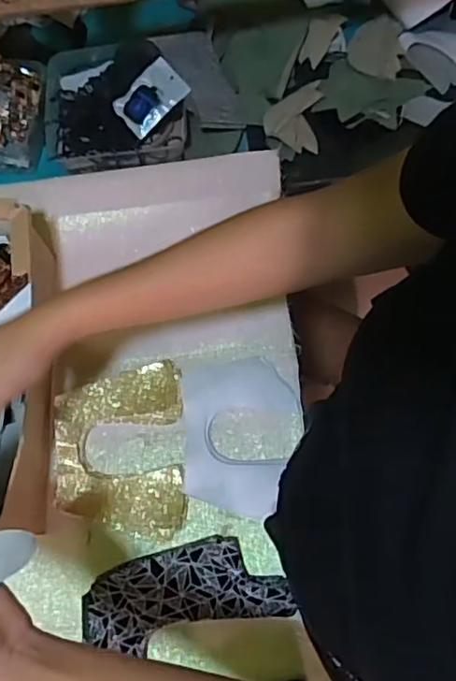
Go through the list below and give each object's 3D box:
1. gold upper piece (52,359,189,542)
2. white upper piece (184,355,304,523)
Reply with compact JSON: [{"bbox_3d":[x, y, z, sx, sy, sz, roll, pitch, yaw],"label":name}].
[{"bbox_3d":[-0.110,0.108,0.580,0.127,0.022,0.170,-5,70,1],"label":"gold upper piece"},{"bbox_3d":[0.013,0.095,0.591,0.115,0.016,0.158,-4,70,1],"label":"white upper piece"}]

